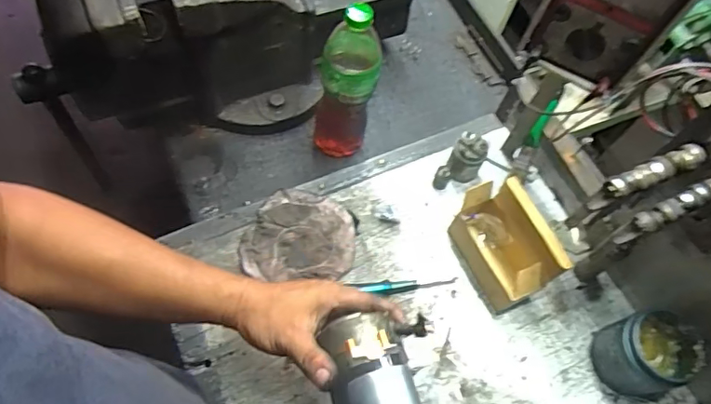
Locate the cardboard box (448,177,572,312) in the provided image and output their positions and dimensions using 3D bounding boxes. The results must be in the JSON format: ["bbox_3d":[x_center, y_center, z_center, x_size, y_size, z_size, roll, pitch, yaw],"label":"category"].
[{"bbox_3d":[0.196,0.054,0.706,0.082,0.106,0.150,-22,68,-15],"label":"cardboard box"}]

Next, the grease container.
[{"bbox_3d":[0.360,0.190,0.658,0.087,0.094,0.088,1,64,-3],"label":"grease container"}]

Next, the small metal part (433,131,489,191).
[{"bbox_3d":[0.152,-0.053,0.768,0.050,0.079,0.066,43,68,14],"label":"small metal part"}]

